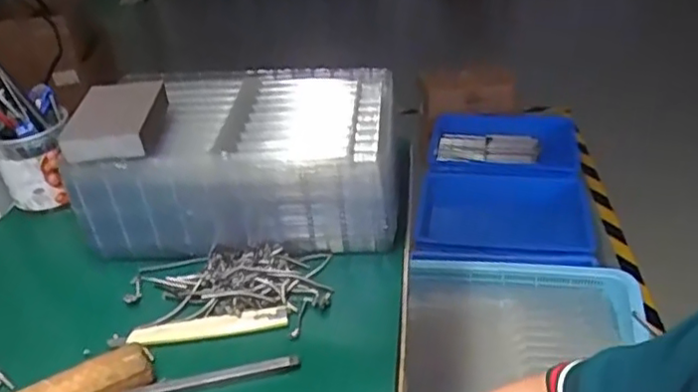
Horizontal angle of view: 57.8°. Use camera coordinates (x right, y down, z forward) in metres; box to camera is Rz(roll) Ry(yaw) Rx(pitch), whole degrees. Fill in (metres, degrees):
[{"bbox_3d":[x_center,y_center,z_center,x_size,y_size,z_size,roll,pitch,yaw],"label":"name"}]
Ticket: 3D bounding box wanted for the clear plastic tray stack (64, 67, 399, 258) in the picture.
[{"bbox_3d":[-0.092,-0.035,0.608,0.267,0.114,0.170,-1,33,6],"label":"clear plastic tray stack"}]

